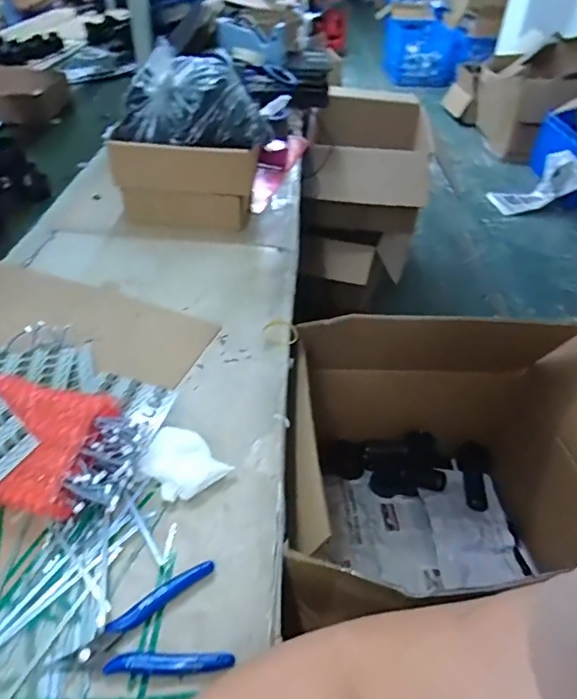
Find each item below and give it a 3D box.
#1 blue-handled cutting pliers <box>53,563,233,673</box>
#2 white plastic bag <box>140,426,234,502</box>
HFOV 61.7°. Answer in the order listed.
[{"bbox_3d":[-0.096,0.222,0.359,0.121,0.012,0.077,-25,49,-26],"label":"blue-handled cutting pliers"},{"bbox_3d":[-0.103,0.111,0.468,0.071,0.027,0.060,34,52,29],"label":"white plastic bag"}]

